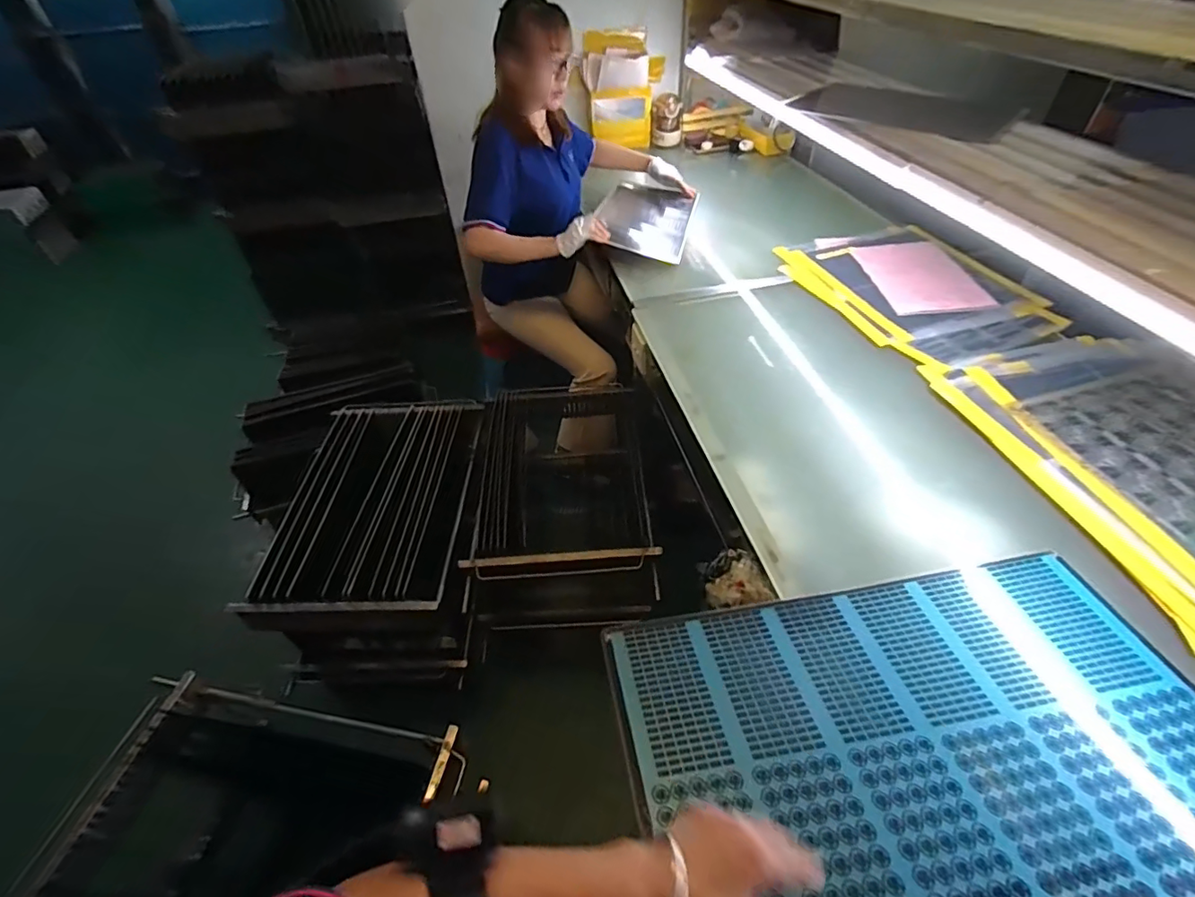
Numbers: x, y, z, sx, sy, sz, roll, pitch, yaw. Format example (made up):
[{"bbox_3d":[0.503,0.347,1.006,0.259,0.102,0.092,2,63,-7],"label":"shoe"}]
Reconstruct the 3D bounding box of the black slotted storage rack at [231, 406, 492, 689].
[{"bbox_3d":[-0.497,0.209,1.340,0.439,0.358,0.599,-3,45,1],"label":"black slotted storage rack"}]

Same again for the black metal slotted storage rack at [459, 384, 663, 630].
[{"bbox_3d":[-0.094,0.113,1.351,0.453,0.376,0.561,-4,45,0],"label":"black metal slotted storage rack"}]

